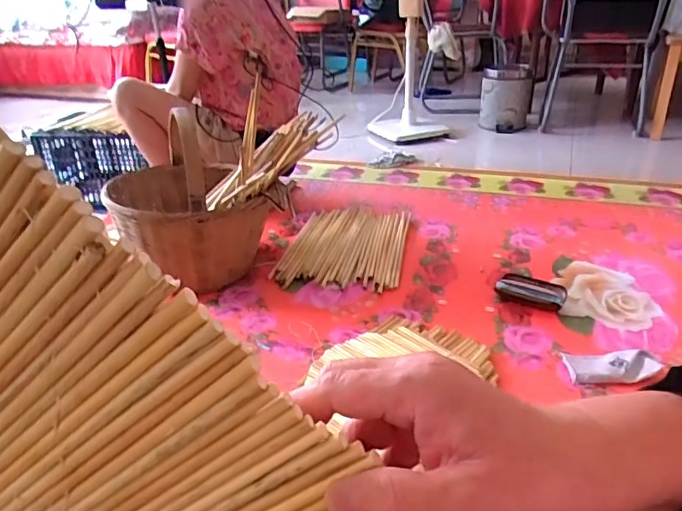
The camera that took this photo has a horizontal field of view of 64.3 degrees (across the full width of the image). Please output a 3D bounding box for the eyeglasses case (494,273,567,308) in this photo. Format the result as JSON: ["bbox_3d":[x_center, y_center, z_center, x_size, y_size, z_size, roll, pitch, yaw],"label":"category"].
[{"bbox_3d":[0.466,0.091,1.338,0.163,0.049,0.084,12,30,25],"label":"eyeglasses case"}]

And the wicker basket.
[{"bbox_3d":[-0.407,-0.134,1.425,0.366,0.377,0.366,-12,29,-20],"label":"wicker basket"}]

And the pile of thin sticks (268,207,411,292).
[{"bbox_3d":[0.019,-0.041,1.638,0.348,0.034,0.491,3,32,11],"label":"pile of thin sticks"}]

